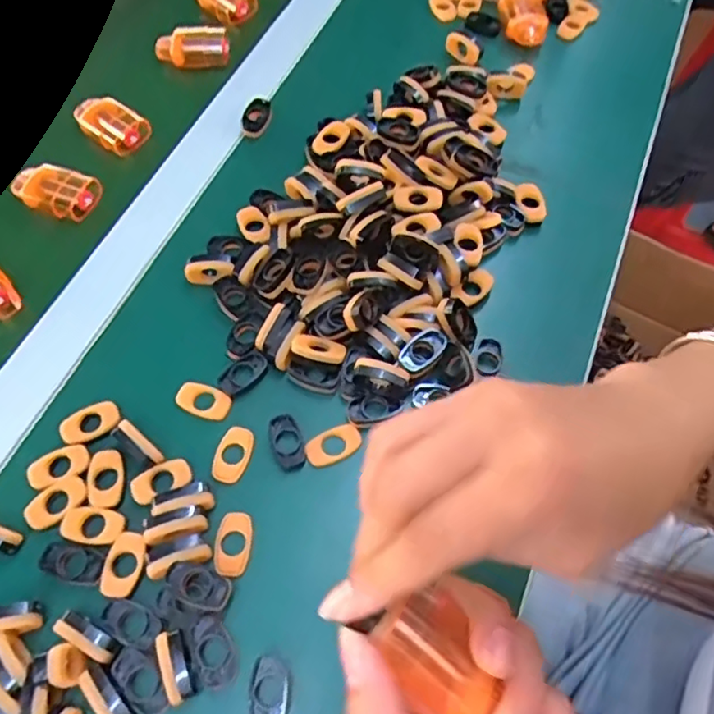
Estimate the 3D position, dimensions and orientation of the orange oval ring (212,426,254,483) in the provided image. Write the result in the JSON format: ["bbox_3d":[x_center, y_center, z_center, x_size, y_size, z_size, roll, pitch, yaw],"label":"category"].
[{"bbox_3d":[-0.072,0.056,0.357,0.020,0.004,0.033,12,62,7],"label":"orange oval ring"}]

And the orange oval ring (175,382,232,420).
[{"bbox_3d":[-0.093,0.026,0.375,0.033,0.007,0.019,14,63,8],"label":"orange oval ring"}]

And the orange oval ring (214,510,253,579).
[{"bbox_3d":[-0.066,0.101,0.333,0.019,0.005,0.033,2,61,2],"label":"orange oval ring"}]

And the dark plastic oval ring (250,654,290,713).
[{"bbox_3d":[-0.042,0.163,0.302,0.018,0.004,0.031,4,62,3],"label":"dark plastic oval ring"}]

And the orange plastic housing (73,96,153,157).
[{"bbox_3d":[-0.195,-0.183,0.488,0.063,0.017,0.035,34,67,17],"label":"orange plastic housing"}]

